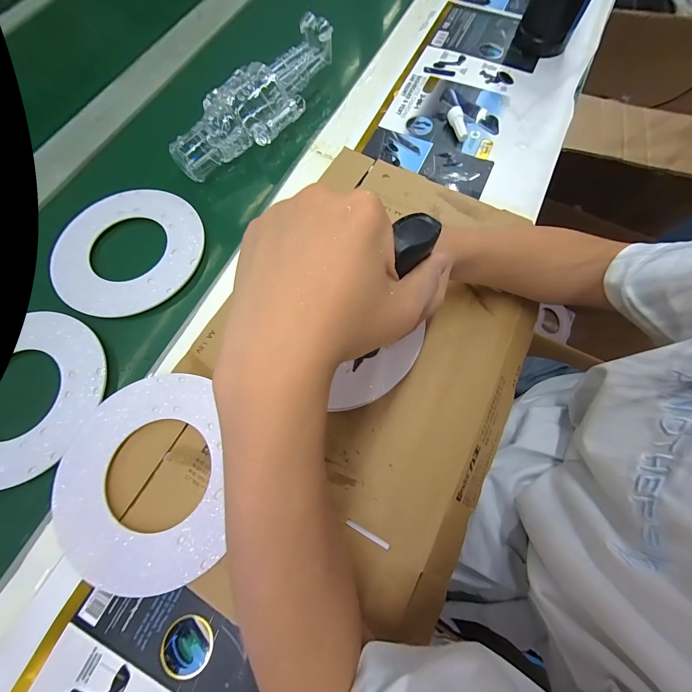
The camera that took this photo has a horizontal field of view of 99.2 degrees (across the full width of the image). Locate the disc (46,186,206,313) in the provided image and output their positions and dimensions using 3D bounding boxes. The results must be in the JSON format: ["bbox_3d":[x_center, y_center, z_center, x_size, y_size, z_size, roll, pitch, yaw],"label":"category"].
[{"bbox_3d":[-0.280,-0.129,0.381,0.175,0.012,0.182,-5,71,0],"label":"disc"}]

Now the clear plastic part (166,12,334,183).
[{"bbox_3d":[-0.119,-0.344,0.417,0.076,0.069,0.292,40,76,13],"label":"clear plastic part"}]

